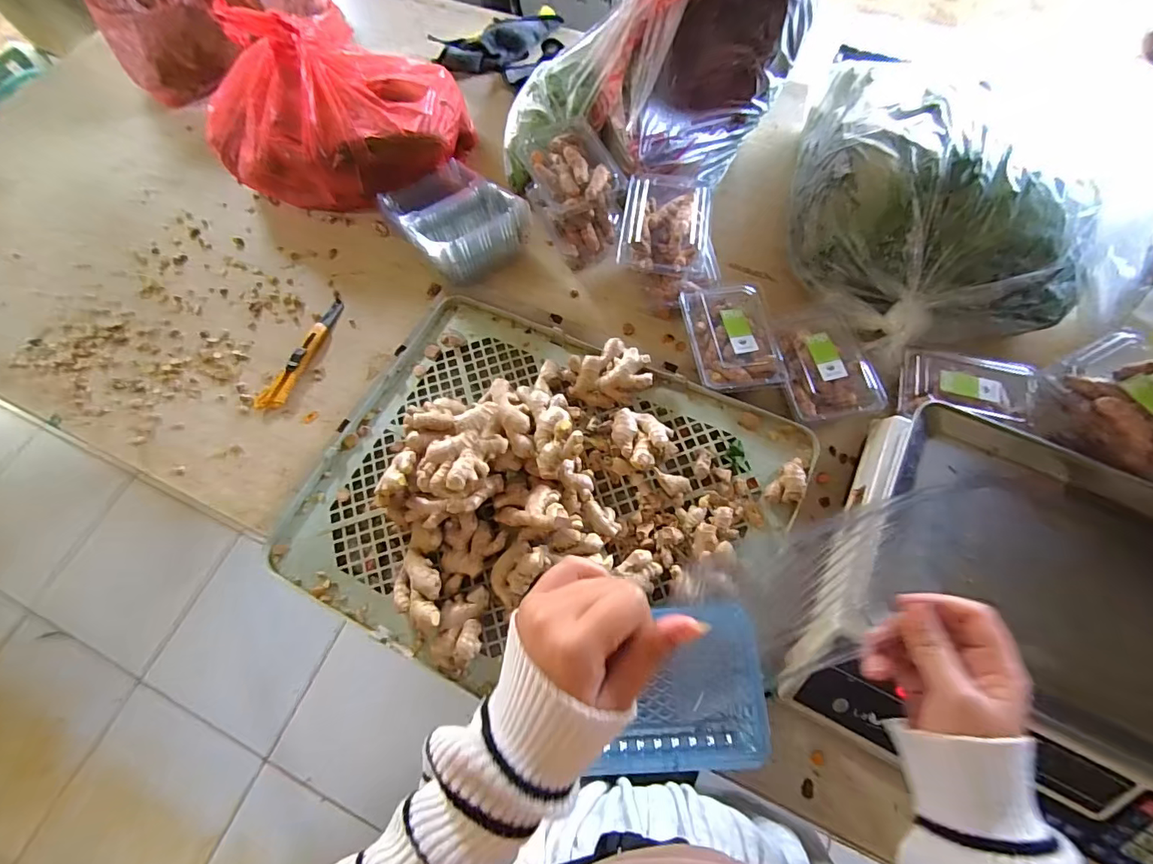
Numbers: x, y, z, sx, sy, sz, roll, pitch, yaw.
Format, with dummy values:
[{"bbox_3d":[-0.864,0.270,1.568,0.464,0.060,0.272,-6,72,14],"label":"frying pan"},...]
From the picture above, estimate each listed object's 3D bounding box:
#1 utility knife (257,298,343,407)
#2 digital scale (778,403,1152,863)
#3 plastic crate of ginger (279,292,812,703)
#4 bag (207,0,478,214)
[{"bbox_3d":[-0.372,-0.109,0.661,0.033,0.015,0.181,19,71,10],"label":"utility knife"},{"bbox_3d":[0.416,0.168,0.443,0.346,0.082,0.324,25,72,12],"label":"digital scale"},{"bbox_3d":[-0.042,0.065,0.527,0.501,0.097,0.398,24,71,12],"label":"plastic crate of ginger"},{"bbox_3d":[-0.351,-0.471,0.722,0.350,0.185,0.267,-35,71,-10],"label":"bag"}]

